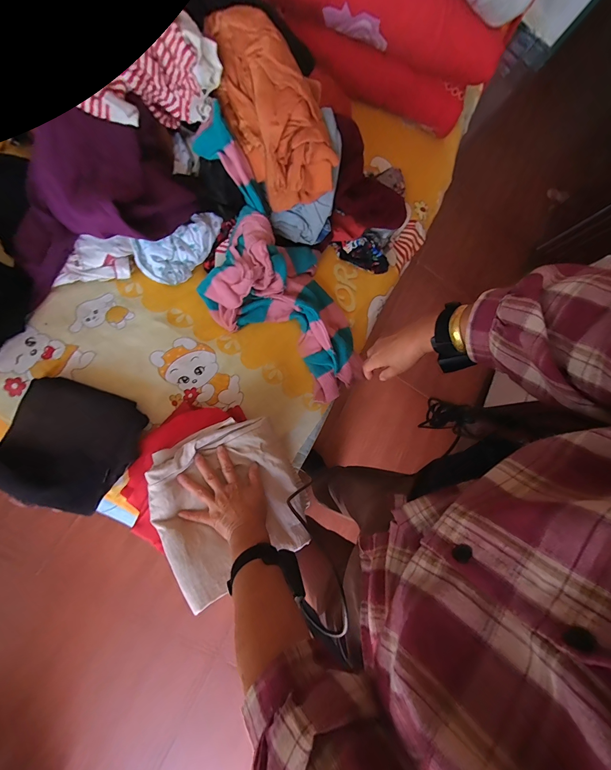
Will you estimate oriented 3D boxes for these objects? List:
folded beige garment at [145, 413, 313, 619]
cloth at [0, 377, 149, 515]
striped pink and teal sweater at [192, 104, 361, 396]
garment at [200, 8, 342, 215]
[{"bbox_3d":[-0.119,0.195,0.537,0.243,0.057,0.266,-19,78,-22],"label":"folded beige garment"},{"bbox_3d":[-0.410,0.103,0.569,0.197,0.023,0.204,22,64,-17],"label":"cloth"},{"bbox_3d":[-0.081,-0.225,0.722,0.267,0.106,0.590,-36,106,-9],"label":"striped pink and teal sweater"},{"bbox_3d":[-0.062,-0.527,0.632,0.193,0.130,0.314,-12,112,16],"label":"garment"}]

